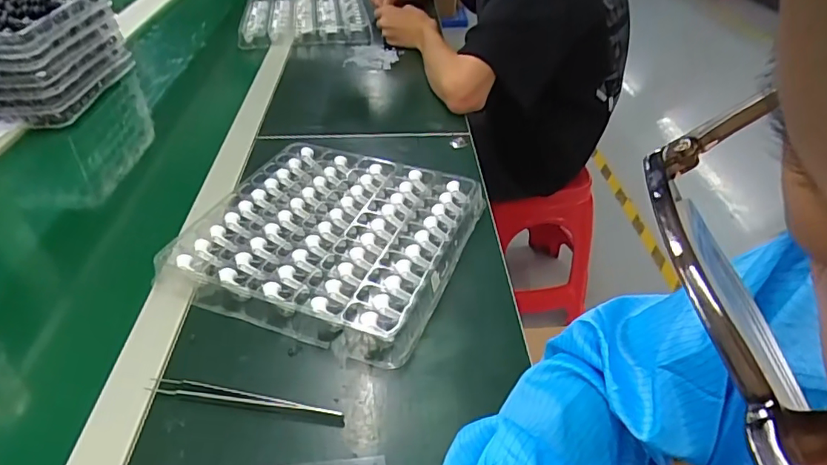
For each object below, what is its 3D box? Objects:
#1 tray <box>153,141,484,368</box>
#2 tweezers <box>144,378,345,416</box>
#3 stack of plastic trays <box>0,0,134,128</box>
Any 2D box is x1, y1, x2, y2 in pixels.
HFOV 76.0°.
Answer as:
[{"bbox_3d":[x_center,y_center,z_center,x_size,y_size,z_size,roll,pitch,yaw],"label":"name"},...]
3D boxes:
[{"bbox_3d":[-0.082,-0.006,0.547,0.256,0.025,0.251,15,42,17],"label":"tray"},{"bbox_3d":[-0.130,0.126,0.404,0.152,0.008,0.011,7,40,8],"label":"tweezers"},{"bbox_3d":[-0.634,-0.283,0.826,0.247,0.135,0.254,-1,38,0],"label":"stack of plastic trays"}]

